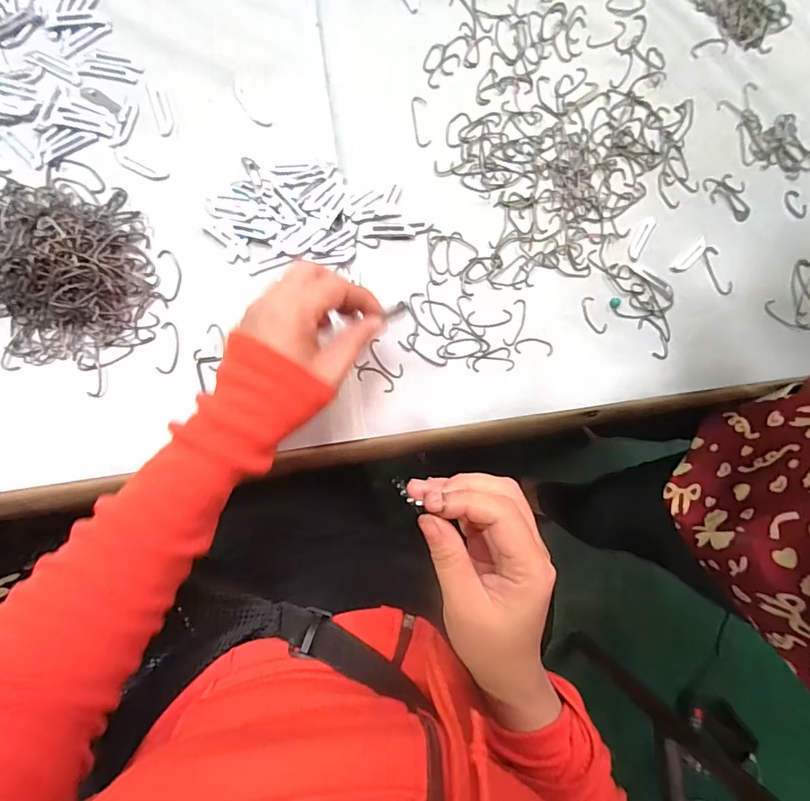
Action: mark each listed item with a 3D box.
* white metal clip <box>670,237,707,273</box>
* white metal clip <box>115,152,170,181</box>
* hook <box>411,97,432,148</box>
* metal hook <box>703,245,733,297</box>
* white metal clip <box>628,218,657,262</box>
[{"bbox_3d":[0.247,-0.125,0.412,0.043,0.004,0.011,-43,92,-8],"label":"white metal clip"},{"bbox_3d":[-0.202,-0.177,0.363,0.040,0.004,0.010,23,84,-5],"label":"white metal clip"},{"bbox_3d":[0.013,-0.229,0.393,0.014,0.004,0.044,-5,87,-7],"label":"hook"},{"bbox_3d":[0.271,-0.112,0.413,0.016,0.004,0.045,-23,89,-8],"label":"metal hook"},{"bbox_3d":[0.202,-0.138,0.407,0.012,0.004,0.042,29,83,-4],"label":"white metal clip"}]

